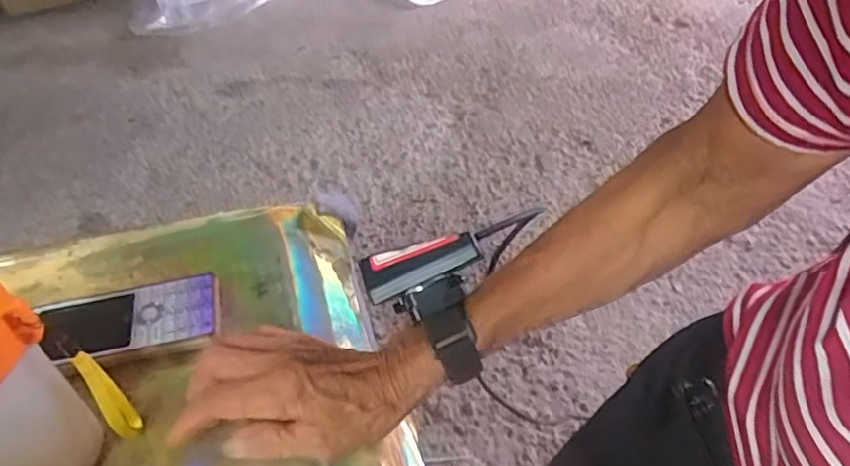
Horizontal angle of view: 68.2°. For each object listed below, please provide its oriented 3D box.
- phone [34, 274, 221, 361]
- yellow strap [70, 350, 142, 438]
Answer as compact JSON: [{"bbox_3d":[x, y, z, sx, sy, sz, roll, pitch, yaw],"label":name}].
[{"bbox_3d":[-0.194,0.055,0.410,0.113,0.007,0.053,-12,47,-10],"label":"phone"},{"bbox_3d":[-0.169,0.089,0.335,0.009,0.074,0.014,35,56,30],"label":"yellow strap"}]

